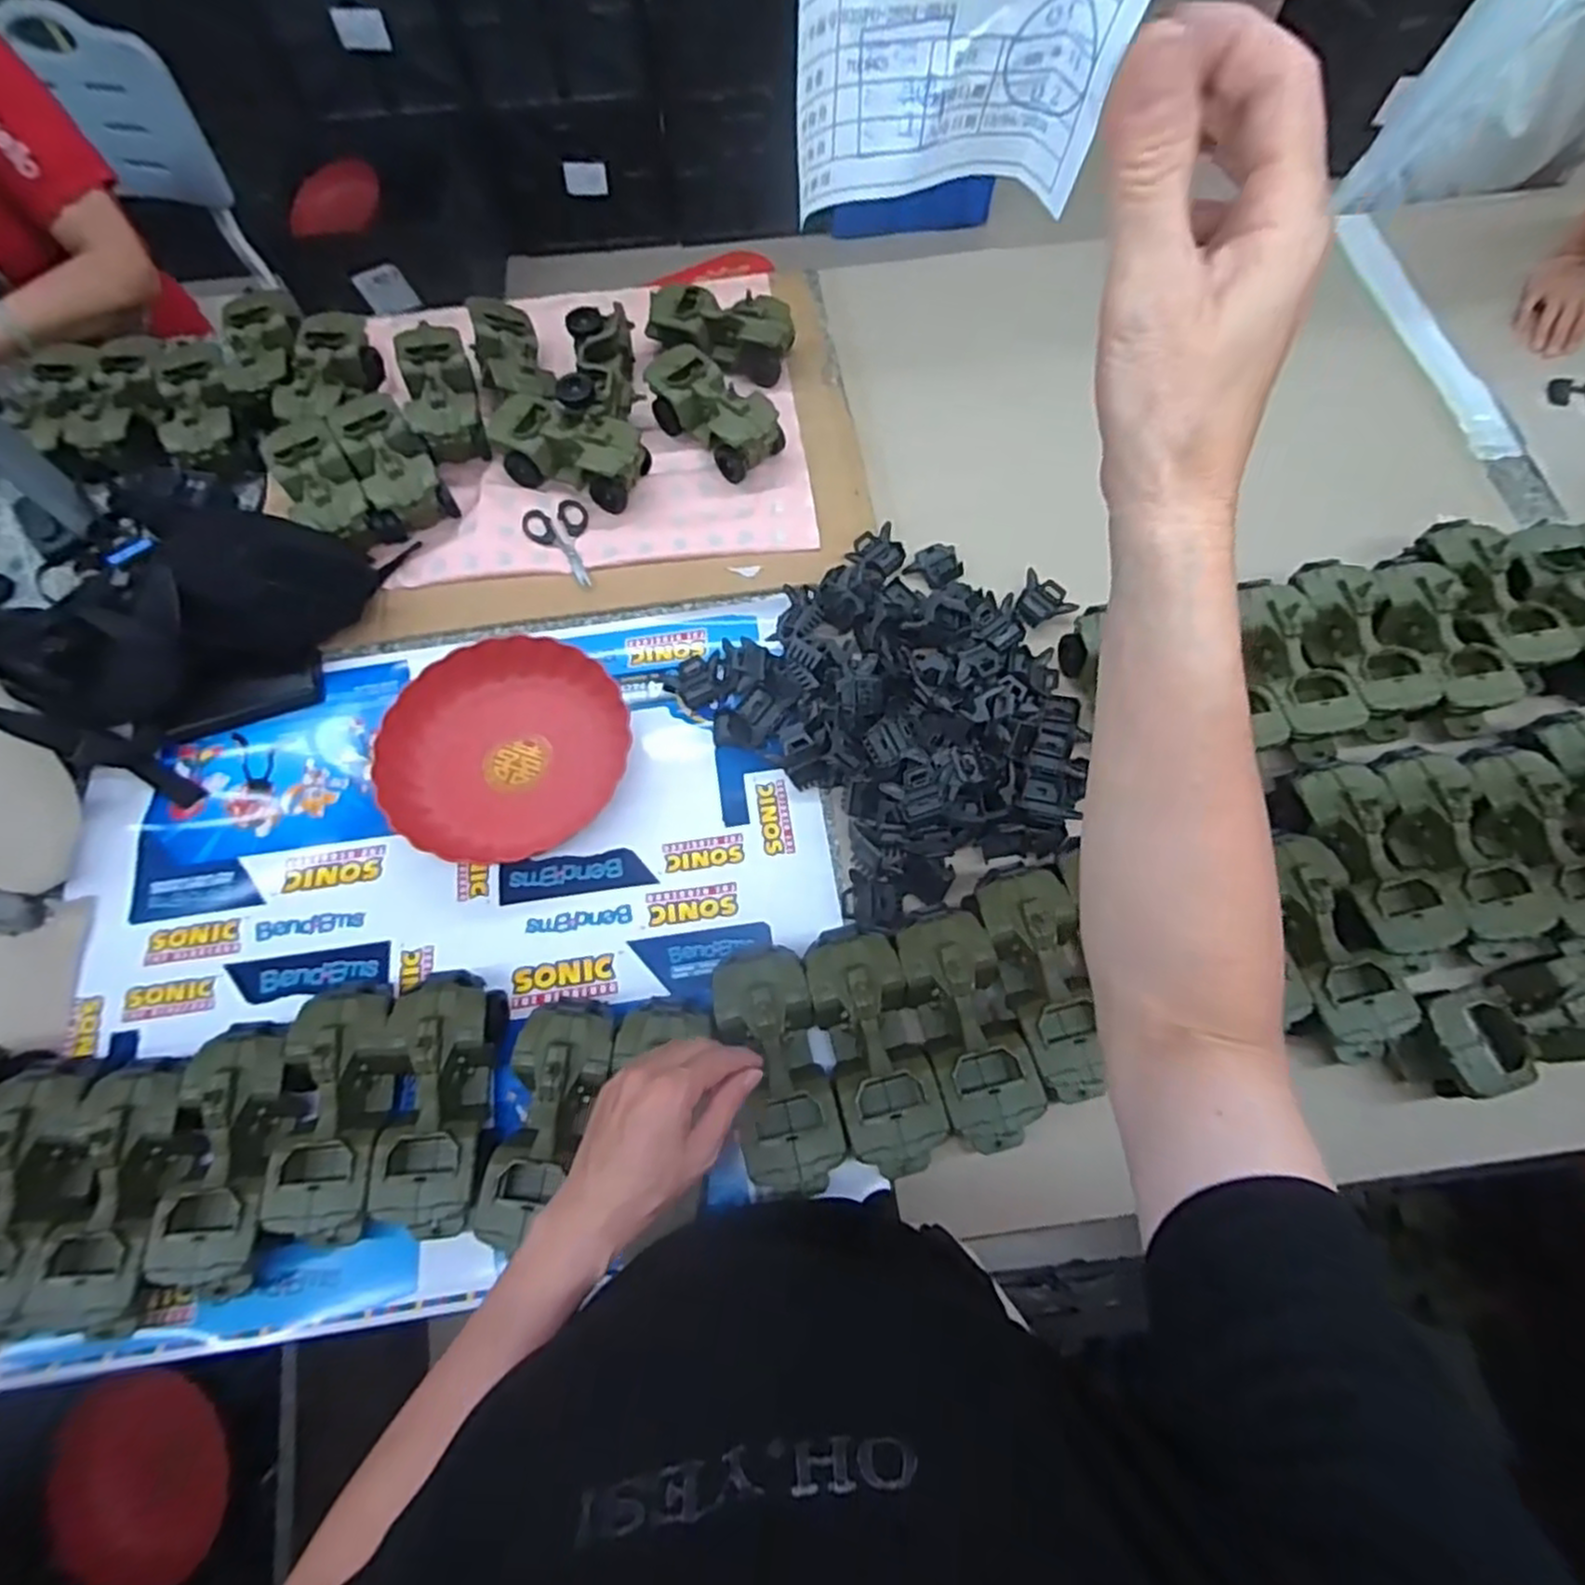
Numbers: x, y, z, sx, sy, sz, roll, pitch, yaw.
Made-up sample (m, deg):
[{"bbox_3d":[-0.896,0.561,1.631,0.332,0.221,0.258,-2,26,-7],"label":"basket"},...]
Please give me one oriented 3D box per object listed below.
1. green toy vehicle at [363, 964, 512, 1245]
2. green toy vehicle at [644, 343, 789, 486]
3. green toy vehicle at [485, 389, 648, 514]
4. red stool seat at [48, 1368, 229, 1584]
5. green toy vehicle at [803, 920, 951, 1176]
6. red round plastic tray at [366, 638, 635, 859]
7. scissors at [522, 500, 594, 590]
[{"bbox_3d":[-0.290,0.252,0.616,0.083,0.078,0.197,-5,67,-1],"label":"green toy vehicle"},{"bbox_3d":[-0.097,-0.462,0.903,0.083,0.072,0.177,-43,73,-15],"label":"green toy vehicle"},{"bbox_3d":[-0.260,-0.412,0.886,0.178,0.071,0.109,19,69,9],"label":"green toy vehicle"},{"bbox_3d":[-0.804,0.849,0.925,0.222,0.035,0.231,-19,68,-7],"label":"red stool seat"},{"bbox_3d":[0.071,0.211,0.631,0.096,0.077,0.189,-14,68,-5],"label":"green toy vehicle"},{"bbox_3d":[-0.287,-0.046,0.757,0.227,0.045,0.226,0,67,1],"label":"red round plastic tray"},{"bbox_3d":[-0.270,-0.288,0.876,0.072,0.009,0.127,-15,68,-5],"label":"scissors"}]

